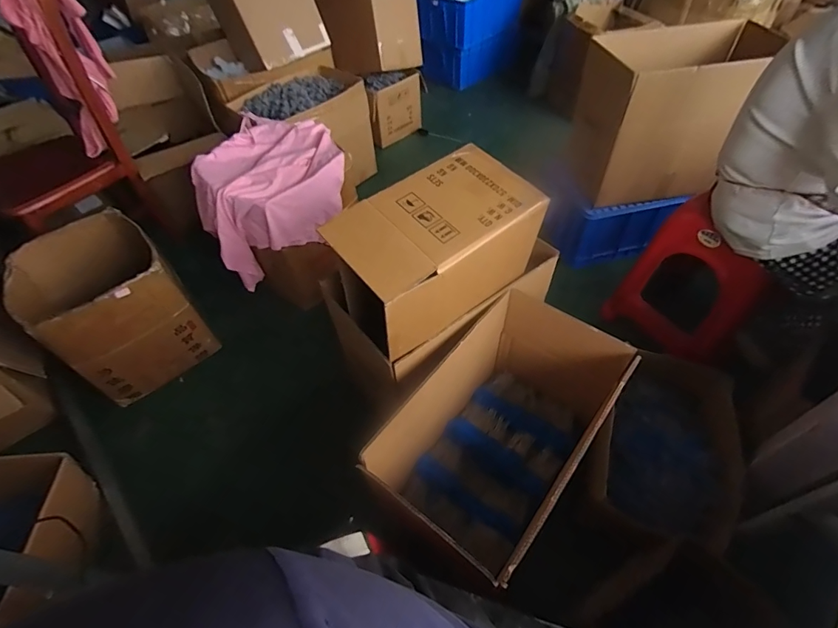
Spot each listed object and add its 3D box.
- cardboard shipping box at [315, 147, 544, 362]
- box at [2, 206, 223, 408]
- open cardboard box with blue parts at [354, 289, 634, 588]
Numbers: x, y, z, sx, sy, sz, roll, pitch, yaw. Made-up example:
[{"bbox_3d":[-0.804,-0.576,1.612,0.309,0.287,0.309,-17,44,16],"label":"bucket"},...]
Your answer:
[{"bbox_3d":[0.042,-0.134,0.897,0.414,0.239,0.219,-34,57,-22],"label":"cardboard shipping box"},{"bbox_3d":[-0.982,-0.020,1.354,0.365,0.411,0.407,-38,59,-24],"label":"box"},{"bbox_3d":[0.187,0.274,0.950,0.317,0.344,0.541,32,59,25],"label":"open cardboard box with blue parts"}]

